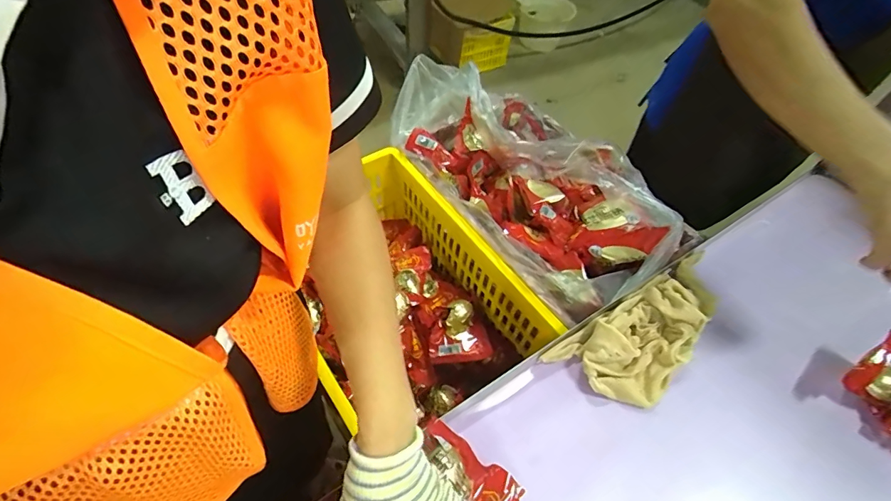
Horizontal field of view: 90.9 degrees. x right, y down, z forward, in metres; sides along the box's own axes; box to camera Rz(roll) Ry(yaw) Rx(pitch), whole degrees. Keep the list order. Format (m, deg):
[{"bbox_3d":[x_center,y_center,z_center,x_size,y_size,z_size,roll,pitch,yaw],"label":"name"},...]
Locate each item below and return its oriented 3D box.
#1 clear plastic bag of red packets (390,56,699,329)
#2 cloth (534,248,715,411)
[{"bbox_3d":[0.146,-0.127,0.732,0.275,0.111,0.481,-30,62,-24],"label":"clear plastic bag of red packets"},{"bbox_3d":[0.275,0.102,0.563,0.266,0.052,0.113,-27,61,-22],"label":"cloth"}]

